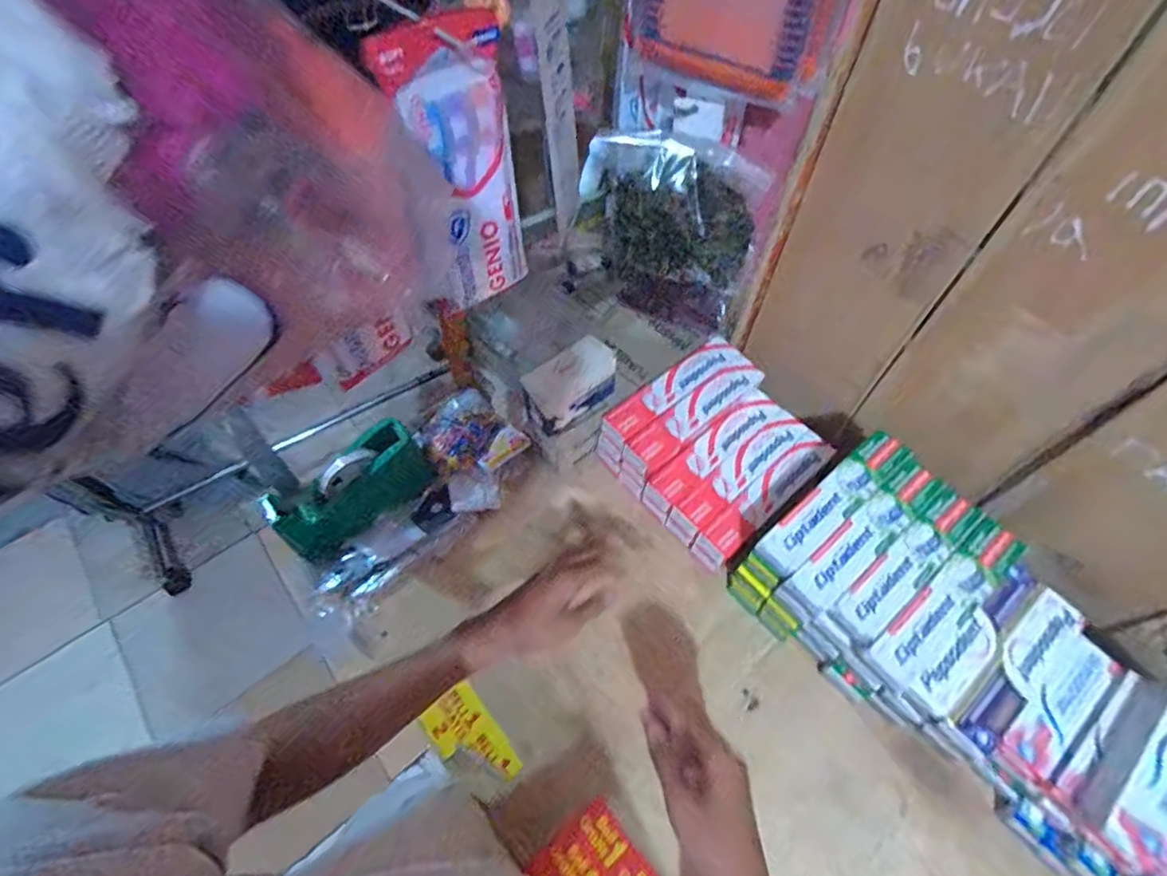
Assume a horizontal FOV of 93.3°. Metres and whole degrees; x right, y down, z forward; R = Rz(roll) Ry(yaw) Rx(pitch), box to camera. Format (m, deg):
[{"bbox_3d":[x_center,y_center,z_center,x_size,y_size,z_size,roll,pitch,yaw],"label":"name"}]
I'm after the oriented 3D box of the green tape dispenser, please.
[{"bbox_3d":[-0.291,0.065,0.701,0.191,0.091,0.073,-35,64,-19],"label":"green tape dispenser"}]

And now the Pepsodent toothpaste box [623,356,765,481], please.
[{"bbox_3d":[0.149,-0.032,0.735,0.231,0.041,0.047,-37,65,-20],"label":"Pepsodent toothpaste box"}]

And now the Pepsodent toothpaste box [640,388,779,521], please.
[{"bbox_3d":[0.179,0.013,0.743,0.228,0.036,0.048,-39,65,-21],"label":"Pepsodent toothpaste box"}]

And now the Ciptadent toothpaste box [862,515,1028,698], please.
[{"bbox_3d":[0.374,0.171,0.573,0.226,0.036,0.048,-35,64,-19],"label":"Ciptadent toothpaste box"}]

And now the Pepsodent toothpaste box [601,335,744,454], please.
[{"bbox_3d":[0.124,-0.067,0.749,0.229,0.029,0.052,-37,65,-20],"label":"Pepsodent toothpaste box"}]

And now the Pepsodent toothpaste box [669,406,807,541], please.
[{"bbox_3d":[0.209,0.044,0.732,0.222,0.036,0.049,-40,66,-21],"label":"Pepsodent toothpaste box"}]

